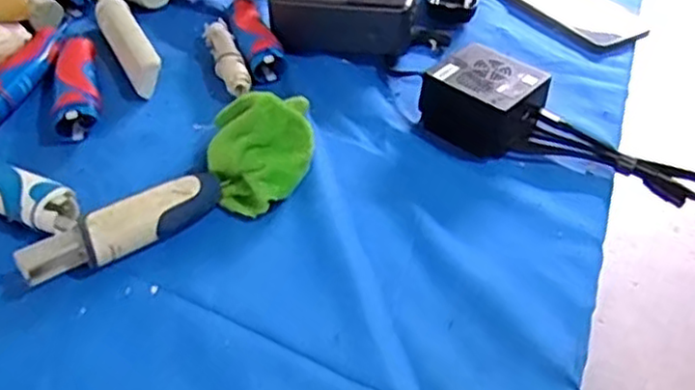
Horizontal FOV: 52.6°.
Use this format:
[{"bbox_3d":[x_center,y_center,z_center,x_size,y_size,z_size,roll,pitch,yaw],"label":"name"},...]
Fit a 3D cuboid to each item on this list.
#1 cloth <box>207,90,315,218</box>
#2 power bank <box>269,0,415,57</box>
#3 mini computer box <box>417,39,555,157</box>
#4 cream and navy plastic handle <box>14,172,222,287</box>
[{"bbox_3d":[-0.061,-0.027,0.489,0.072,0.059,0.071,3,42,-4],"label":"cloth"},{"bbox_3d":[-0.005,-0.162,0.641,0.131,0.055,0.060,7,42,1],"label":"power bank"},{"bbox_3d":[0.109,-0.077,0.561,0.084,0.049,0.073,33,49,26],"label":"mini computer box"},{"bbox_3d":[-0.142,0.022,0.452,0.129,0.028,0.030,-24,50,-28],"label":"cream and navy plastic handle"}]

